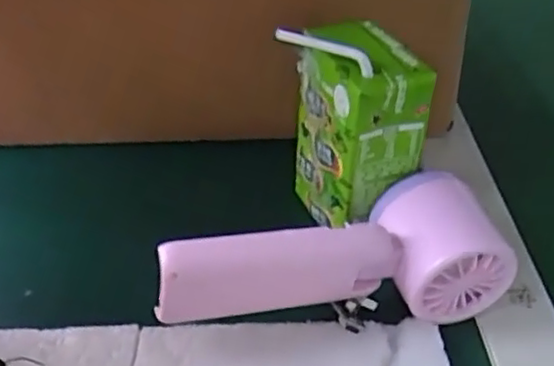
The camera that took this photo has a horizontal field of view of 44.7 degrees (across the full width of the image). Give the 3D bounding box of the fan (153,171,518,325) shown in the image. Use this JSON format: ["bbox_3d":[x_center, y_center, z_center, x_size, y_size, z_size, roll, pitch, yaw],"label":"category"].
[{"bbox_3d":[0.026,0.039,0.314,0.157,0.059,0.050,-10,41,-15],"label":"fan"}]

